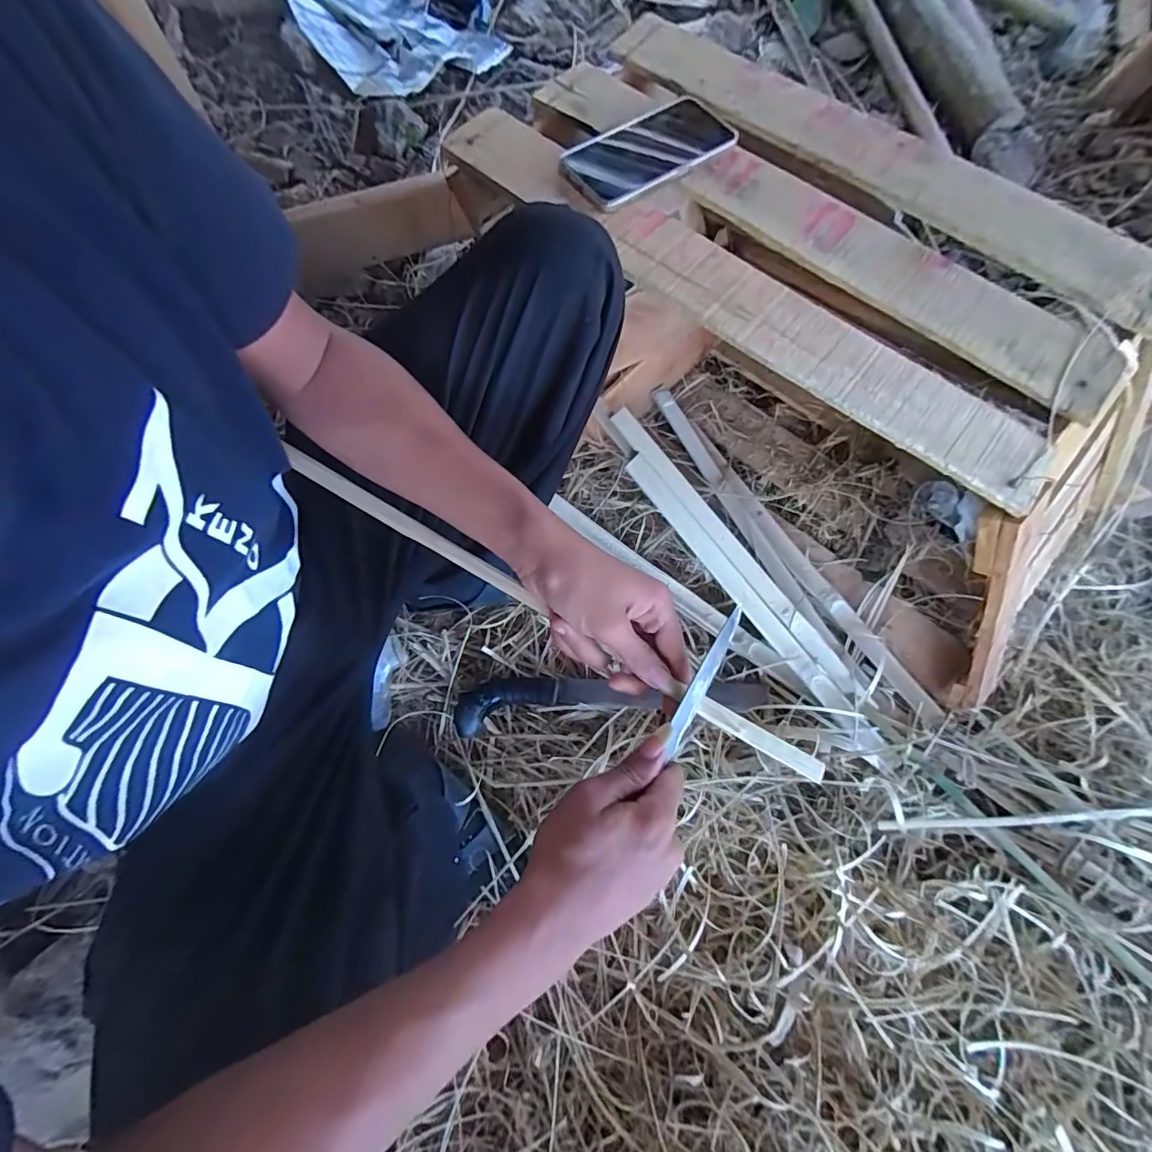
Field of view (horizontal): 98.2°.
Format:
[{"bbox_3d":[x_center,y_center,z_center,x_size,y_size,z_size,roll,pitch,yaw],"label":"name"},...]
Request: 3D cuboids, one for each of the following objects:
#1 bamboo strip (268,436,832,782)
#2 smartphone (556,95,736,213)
[{"bbox_3d":[-0.026,0.021,0.345,0.426,0.010,0.017,31,73,6],"label":"bamboo strip"},{"bbox_3d":[0.072,-0.410,0.478,0.185,0.013,0.087,-37,81,-10],"label":"smartphone"}]

